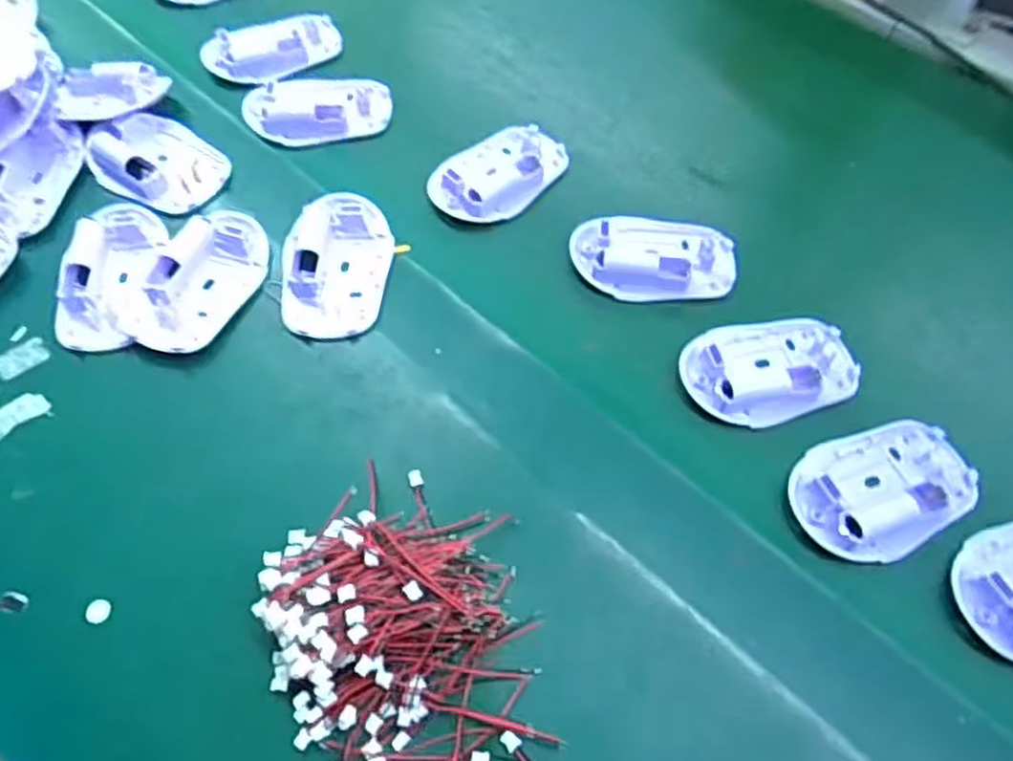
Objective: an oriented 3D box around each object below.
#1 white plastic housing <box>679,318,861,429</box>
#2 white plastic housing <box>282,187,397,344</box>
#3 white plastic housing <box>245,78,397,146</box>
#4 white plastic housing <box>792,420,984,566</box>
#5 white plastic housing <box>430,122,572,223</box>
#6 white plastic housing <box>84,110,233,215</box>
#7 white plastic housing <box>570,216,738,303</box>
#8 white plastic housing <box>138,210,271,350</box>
[{"bbox_3d":[0.143,-0.008,0.414,0.092,0.016,0.063,-11,61,-7],"label":"white plastic housing"},{"bbox_3d":[-0.099,-0.068,0.443,0.061,0.015,0.093,0,60,-1],"label":"white plastic housing"},{"bbox_3d":[-0.127,-0.188,0.516,0.095,0.012,0.058,-9,60,-6],"label":"white plastic housing"},{"bbox_3d":[0.187,0.051,0.379,0.090,0.017,0.062,-24,63,-14],"label":"white plastic housing"},{"bbox_3d":[-0.006,-0.137,0.488,0.089,0.015,0.064,-37,67,-20],"label":"white plastic housing"},{"bbox_3d":[-0.222,-0.139,0.481,0.087,0.015,0.061,26,63,14],"label":"white plastic housing"},{"bbox_3d":[0.088,-0.078,0.454,0.095,0.017,0.066,8,60,4],"label":"white plastic housing"},{"bbox_3d":[-0.175,-0.058,0.436,0.056,0.015,0.094,19,62,10],"label":"white plastic housing"}]

